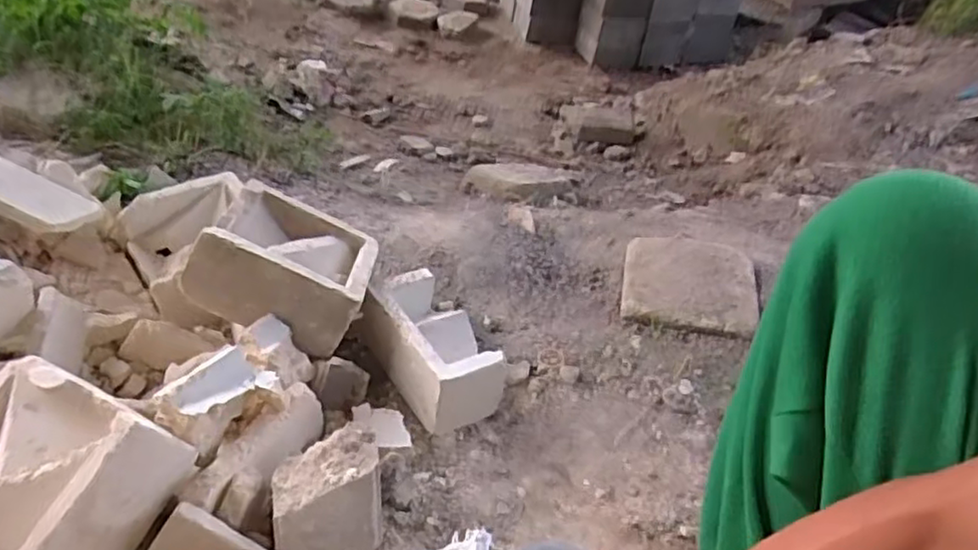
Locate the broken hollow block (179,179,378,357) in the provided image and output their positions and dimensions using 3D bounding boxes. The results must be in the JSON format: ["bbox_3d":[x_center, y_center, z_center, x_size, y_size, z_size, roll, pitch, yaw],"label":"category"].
[{"bbox_3d":[-0.267,-0.016,0.900,0.207,0.111,0.197,22,22,-16],"label":"broken hollow block"}]

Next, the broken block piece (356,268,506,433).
[{"bbox_3d":[-0.072,0.086,0.896,0.120,0.090,0.206,-16,45,-29],"label":"broken block piece"}]

